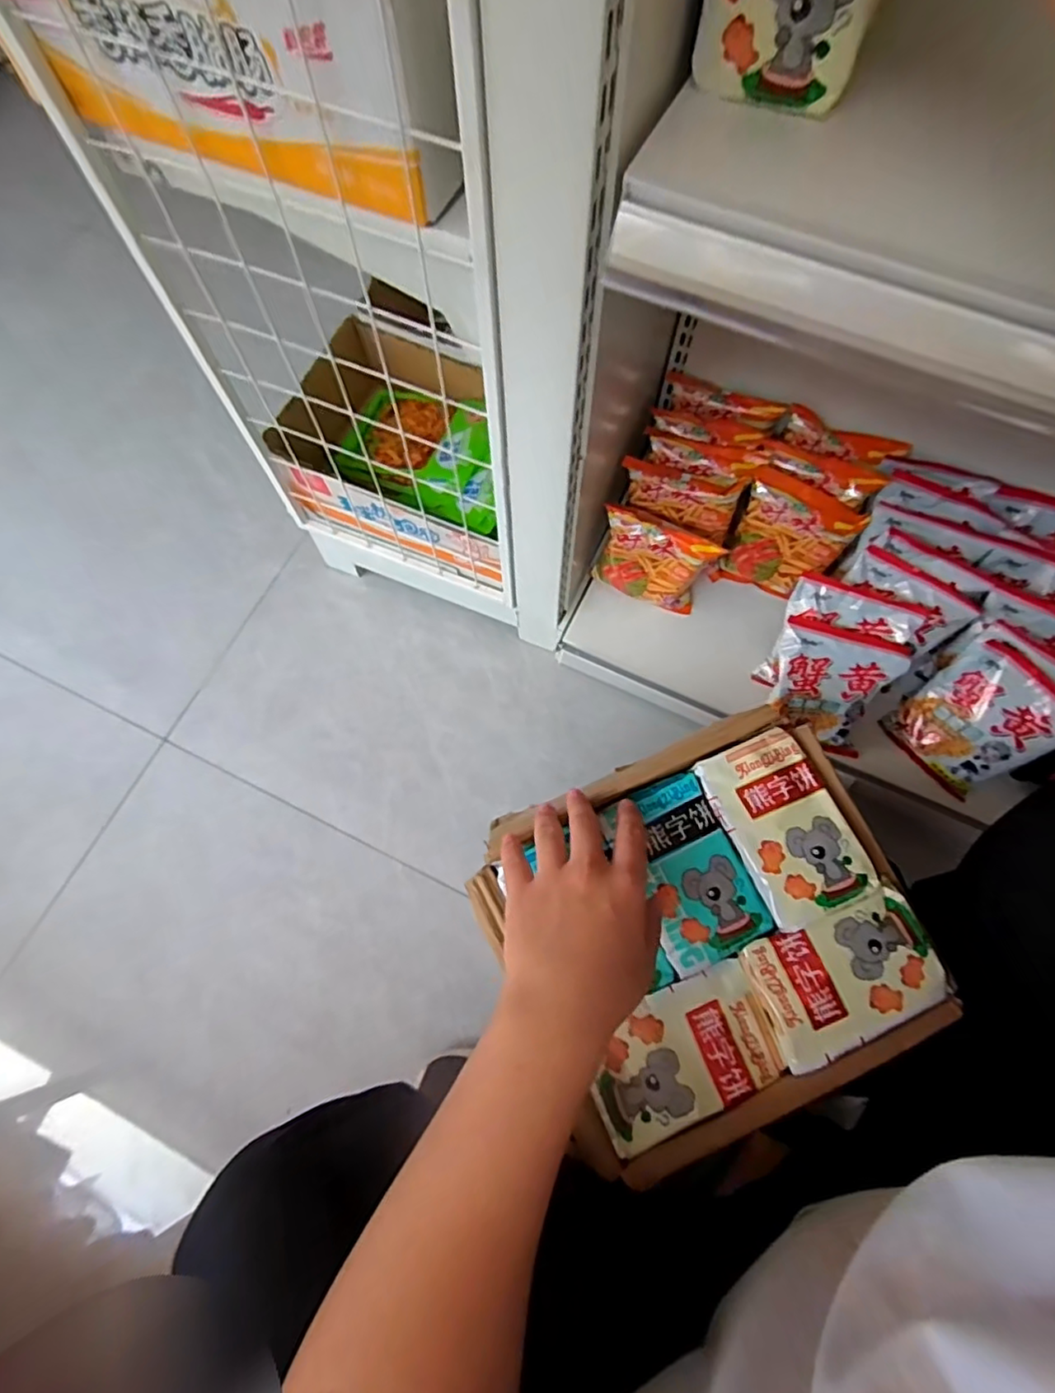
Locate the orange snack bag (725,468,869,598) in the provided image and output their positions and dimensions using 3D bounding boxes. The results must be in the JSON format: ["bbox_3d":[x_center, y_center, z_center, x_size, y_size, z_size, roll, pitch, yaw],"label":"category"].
[{"bbox_3d":[0.312,-0.190,0.741,0.133,0.110,0.082,29,75,10],"label":"orange snack bag"}]

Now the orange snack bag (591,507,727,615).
[{"bbox_3d":[0.148,-0.155,0.731,0.133,0.124,0.050,20,73,8],"label":"orange snack bag"}]

